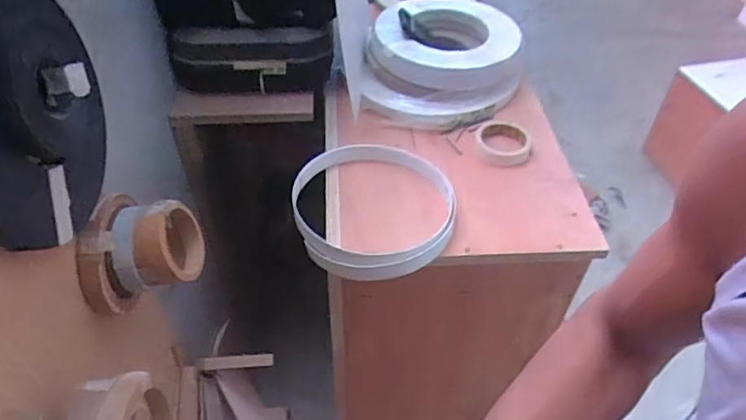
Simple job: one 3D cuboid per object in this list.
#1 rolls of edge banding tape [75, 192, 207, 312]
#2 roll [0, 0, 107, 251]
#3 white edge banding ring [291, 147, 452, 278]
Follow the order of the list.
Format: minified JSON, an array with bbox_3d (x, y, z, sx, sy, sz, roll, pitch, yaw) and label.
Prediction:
[{"bbox_3d":[-0.254,0.047,0.615,0.099,0.102,0.131,7,46,5],"label":"rolls of edge banding tape"},{"bbox_3d":[-0.290,-0.086,0.468,0.043,0.206,0.217,3,46,2],"label":"roll"},{"bbox_3d":[0.007,-0.012,0.800,0.242,0.052,0.247,1,46,-1],"label":"white edge banding ring"}]

